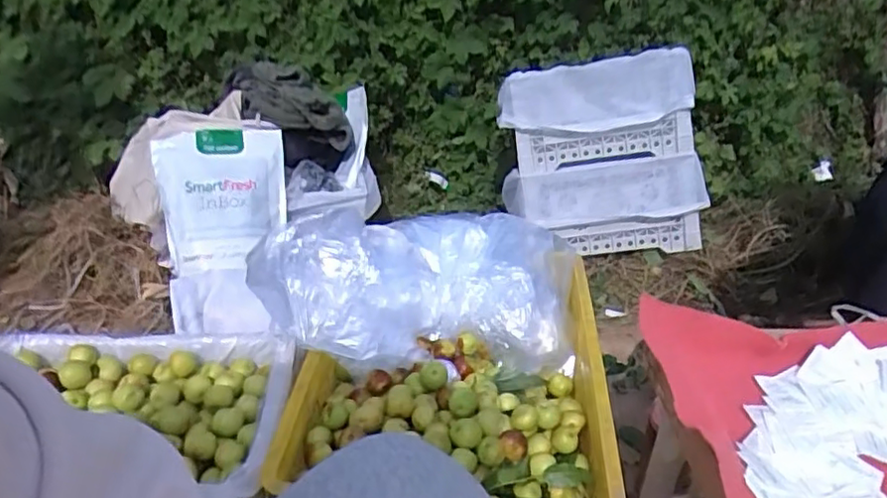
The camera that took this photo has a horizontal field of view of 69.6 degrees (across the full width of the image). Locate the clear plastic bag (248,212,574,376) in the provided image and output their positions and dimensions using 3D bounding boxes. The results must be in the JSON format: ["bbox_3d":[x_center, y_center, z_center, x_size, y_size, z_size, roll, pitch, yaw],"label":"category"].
[{"bbox_3d":[-0.028,0.038,0.939,0.479,0.157,0.290,-3,31,-7],"label":"clear plastic bag"}]

